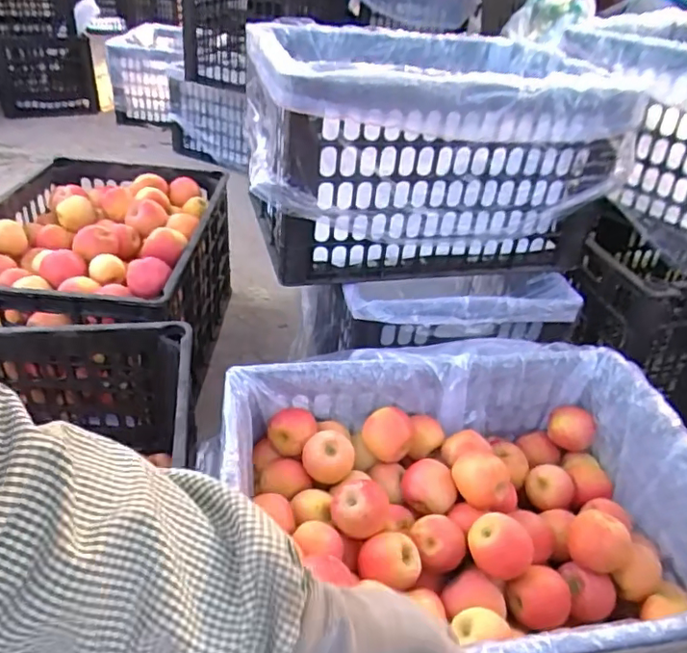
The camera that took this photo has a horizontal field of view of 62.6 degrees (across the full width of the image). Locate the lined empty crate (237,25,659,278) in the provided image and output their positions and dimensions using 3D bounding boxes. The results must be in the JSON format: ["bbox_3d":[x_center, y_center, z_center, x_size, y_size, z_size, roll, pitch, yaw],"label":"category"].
[{"bbox_3d":[0.109,-0.283,0.875,0.507,0.269,0.352,-5,39,-14],"label":"lined empty crate"}]

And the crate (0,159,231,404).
[{"bbox_3d":[-0.407,-0.073,0.991,0.364,0.296,0.515,1,38,-7],"label":"crate"}]

